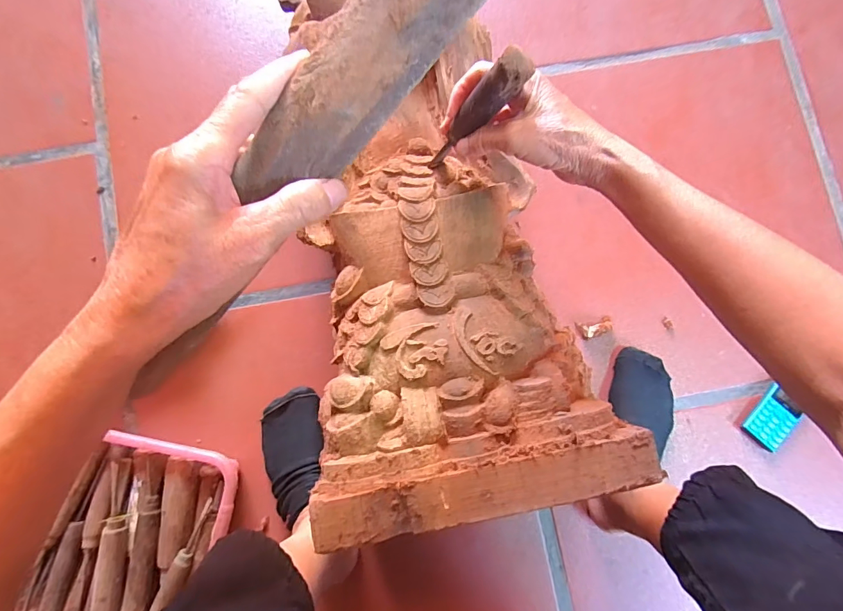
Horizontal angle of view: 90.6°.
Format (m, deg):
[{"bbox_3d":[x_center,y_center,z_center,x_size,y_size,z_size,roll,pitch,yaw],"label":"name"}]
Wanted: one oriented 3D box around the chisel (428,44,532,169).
[{"bbox_3d":[0.041,-0.156,0.352,0.019,0.135,0.022,-11,82,-27],"label":"chisel"}]

